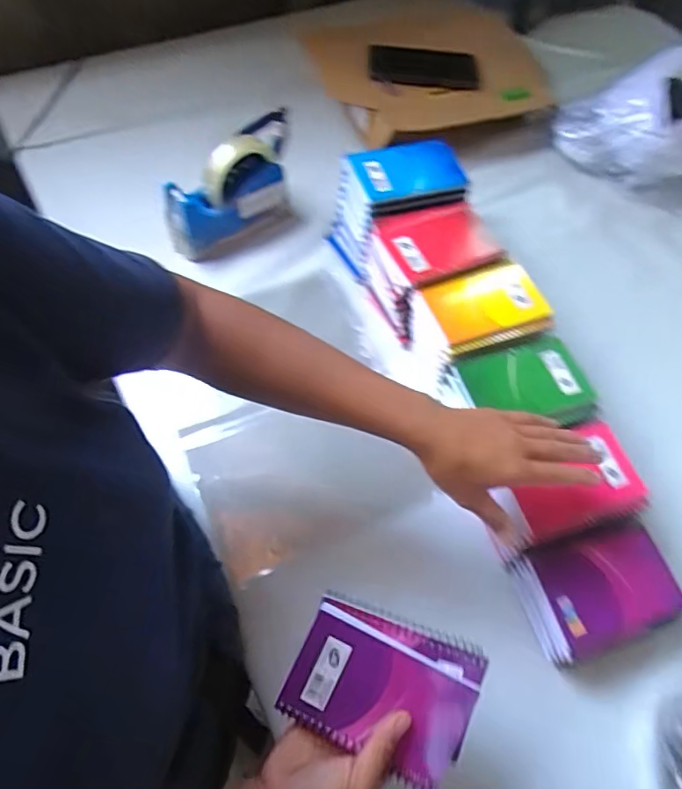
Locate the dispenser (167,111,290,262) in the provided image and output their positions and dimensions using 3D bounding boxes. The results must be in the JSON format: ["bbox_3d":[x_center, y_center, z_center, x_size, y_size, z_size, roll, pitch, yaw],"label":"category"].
[{"bbox_3d":[-0.144,-0.259,0.662,0.162,0.105,0.054,-33,69,-19],"label":"dispenser"}]

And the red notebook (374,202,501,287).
[{"bbox_3d":[0.109,-0.180,0.600,0.122,0.014,0.102,-22,65,-14],"label":"red notebook"}]

